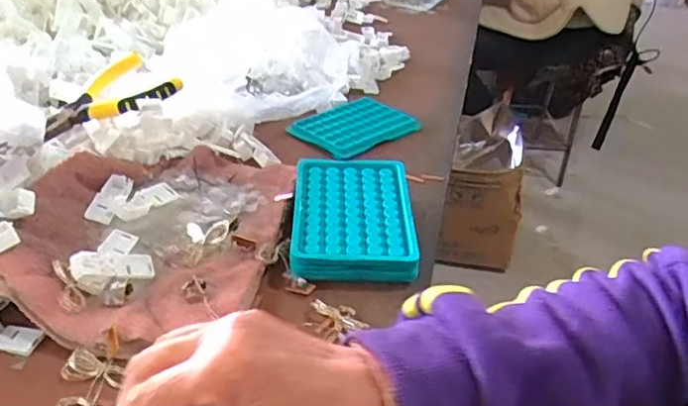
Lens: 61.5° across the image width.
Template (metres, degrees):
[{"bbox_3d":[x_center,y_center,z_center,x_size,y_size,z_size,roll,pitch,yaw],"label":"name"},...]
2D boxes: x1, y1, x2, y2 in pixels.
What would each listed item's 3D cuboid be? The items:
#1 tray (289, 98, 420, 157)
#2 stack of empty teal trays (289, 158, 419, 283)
[{"bbox_3d":[0.011,-0.087,0.651,0.121,0.015,0.085,-27,44,-37],"label":"tray"},{"bbox_3d":[0.007,0.008,0.479,0.094,0.027,0.129,2,34,-2],"label":"stack of empty teal trays"}]

